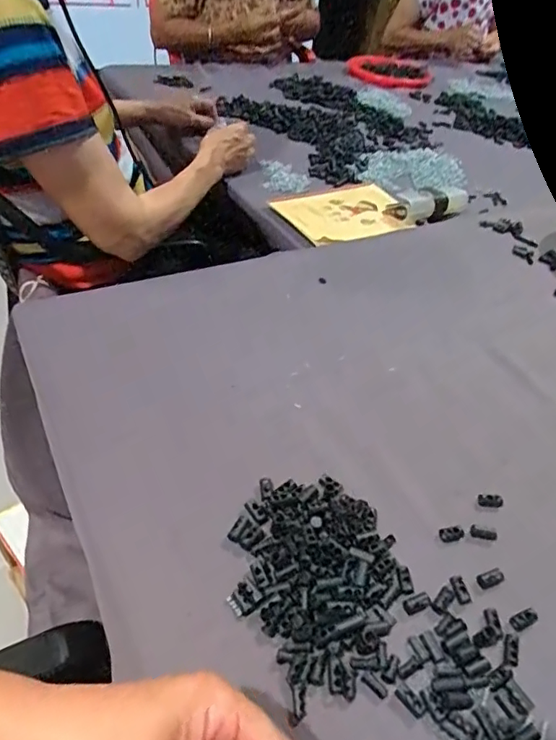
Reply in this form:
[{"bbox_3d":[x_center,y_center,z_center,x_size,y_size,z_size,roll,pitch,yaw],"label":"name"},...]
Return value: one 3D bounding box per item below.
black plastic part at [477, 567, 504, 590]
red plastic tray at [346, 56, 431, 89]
[{"bbox_3d":[0.155,0.151,0.386,0.025,0.004,0.010,-14,46,-23],"label":"black plastic part"},{"bbox_3d":[0.317,-0.854,1.510,0.237,0.024,0.245,9,42,2],"label":"red plastic tray"}]

